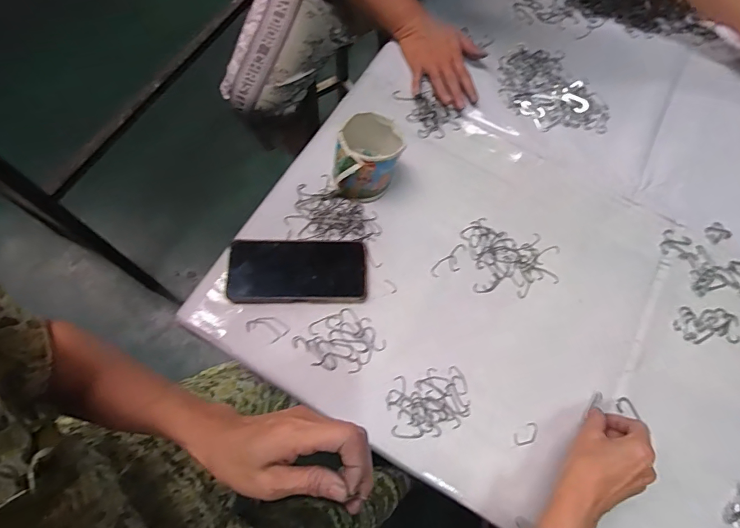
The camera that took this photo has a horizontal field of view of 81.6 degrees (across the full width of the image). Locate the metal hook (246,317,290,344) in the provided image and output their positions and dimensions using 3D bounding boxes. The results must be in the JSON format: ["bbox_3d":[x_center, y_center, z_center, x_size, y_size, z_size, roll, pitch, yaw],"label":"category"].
[{"bbox_3d":[-0.120,0.075,0.504,0.047,0.004,0.028,26,69,7],"label":"metal hook"}]

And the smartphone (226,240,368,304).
[{"bbox_3d":[-0.087,0.009,0.521,0.165,0.014,0.076,-1,68,-3],"label":"smartphone"}]

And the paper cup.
[{"bbox_3d":[-0.002,-0.135,0.552,0.084,0.074,0.088,9,68,1],"label":"paper cup"}]

